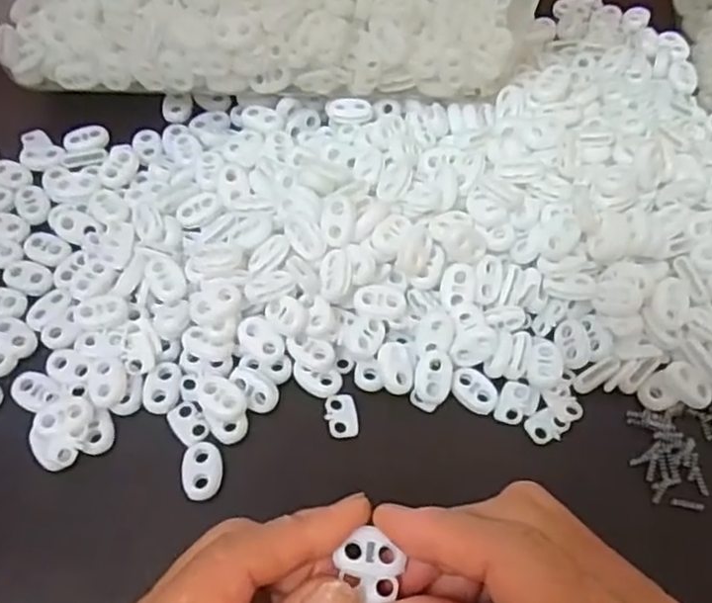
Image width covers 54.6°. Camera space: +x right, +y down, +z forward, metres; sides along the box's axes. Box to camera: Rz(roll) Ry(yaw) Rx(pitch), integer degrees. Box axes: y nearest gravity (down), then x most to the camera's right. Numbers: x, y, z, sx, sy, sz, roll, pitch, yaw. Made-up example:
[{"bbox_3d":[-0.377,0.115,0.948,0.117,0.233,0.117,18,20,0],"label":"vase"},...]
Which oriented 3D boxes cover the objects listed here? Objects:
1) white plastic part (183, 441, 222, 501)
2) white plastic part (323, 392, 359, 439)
[{"bbox_3d":[-0.060,0.067,0.272,0.014,0.005,0.023,-5,60,-5],"label":"white plastic part"},{"bbox_3d":[-0.006,0.047,0.287,0.013,0.004,0.019,-9,61,-7],"label":"white plastic part"}]

